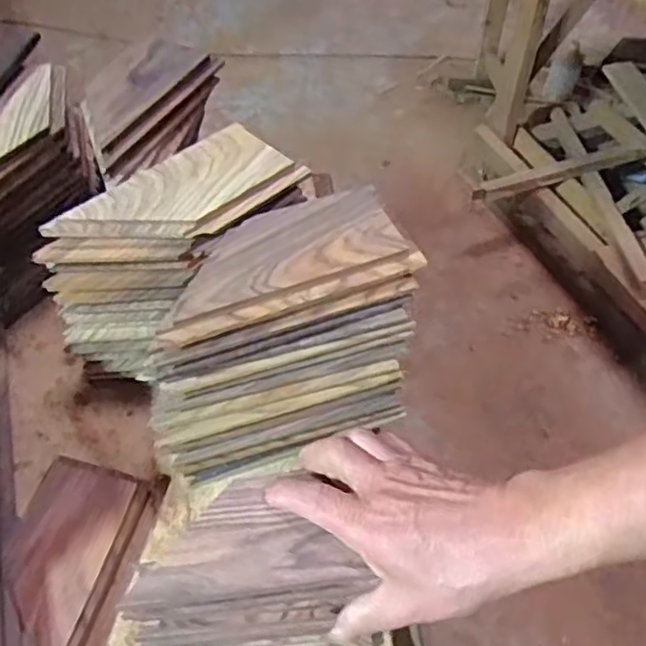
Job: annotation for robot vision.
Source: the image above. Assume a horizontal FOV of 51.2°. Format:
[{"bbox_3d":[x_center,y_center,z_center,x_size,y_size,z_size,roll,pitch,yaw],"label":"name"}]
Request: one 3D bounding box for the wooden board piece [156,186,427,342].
[{"bbox_3d":[-0.032,-0.049,0.490,0.182,0.017,0.088,-18,53,-16],"label":"wooden board piece"}]

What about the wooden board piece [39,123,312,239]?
[{"bbox_3d":[-0.111,-0.100,0.531,0.183,0.013,0.087,-36,59,-27],"label":"wooden board piece"}]

